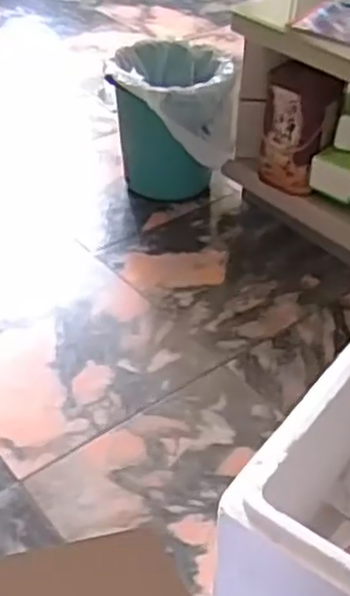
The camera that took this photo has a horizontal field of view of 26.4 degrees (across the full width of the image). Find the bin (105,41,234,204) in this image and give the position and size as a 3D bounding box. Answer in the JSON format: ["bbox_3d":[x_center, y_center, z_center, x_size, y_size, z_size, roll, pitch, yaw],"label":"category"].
[{"bbox_3d":[-0.009,-0.374,1.595,0.255,0.270,0.238,-1,41,-1],"label":"bin"}]

